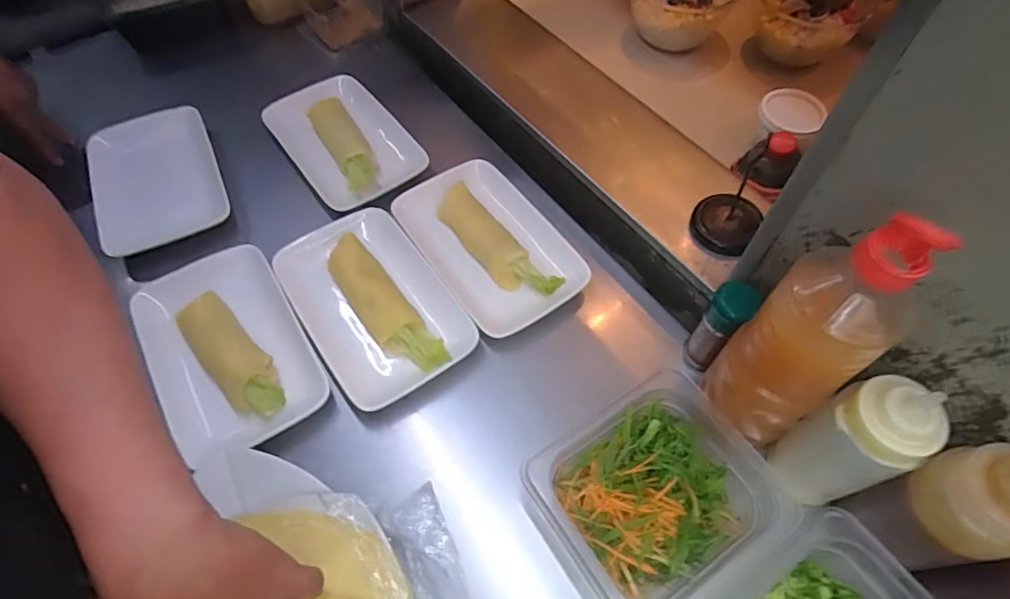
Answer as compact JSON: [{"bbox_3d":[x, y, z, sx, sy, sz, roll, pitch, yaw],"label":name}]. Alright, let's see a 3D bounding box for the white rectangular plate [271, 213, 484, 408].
[{"bbox_3d":[-0.136,-0.004,0.556,0.143,0.027,0.217,-31,63,-17],"label":"white rectangular plate"}]

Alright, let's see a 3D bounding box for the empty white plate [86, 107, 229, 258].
[{"bbox_3d":[-0.427,-0.149,0.658,0.146,0.025,0.190,-22,61,-12],"label":"empty white plate"}]

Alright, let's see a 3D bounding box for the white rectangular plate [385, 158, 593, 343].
[{"bbox_3d":[-0.020,-0.069,0.597,0.131,0.026,0.218,-31,63,-17],"label":"white rectangular plate"}]

